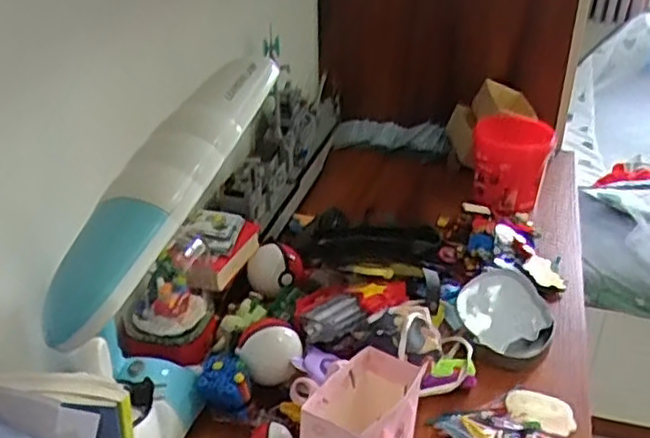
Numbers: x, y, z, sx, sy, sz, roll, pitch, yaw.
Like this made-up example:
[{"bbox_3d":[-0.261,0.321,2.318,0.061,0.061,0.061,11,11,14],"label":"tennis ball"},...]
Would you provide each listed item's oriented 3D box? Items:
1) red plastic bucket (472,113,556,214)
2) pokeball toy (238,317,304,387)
[{"bbox_3d":[0.314,-0.099,1.193,0.125,0.154,0.101,9,31,14],"label":"red plastic bucket"},{"bbox_3d":[-0.063,0.154,0.805,0.074,0.059,0.065,-2,30,-3],"label":"pokeball toy"}]

